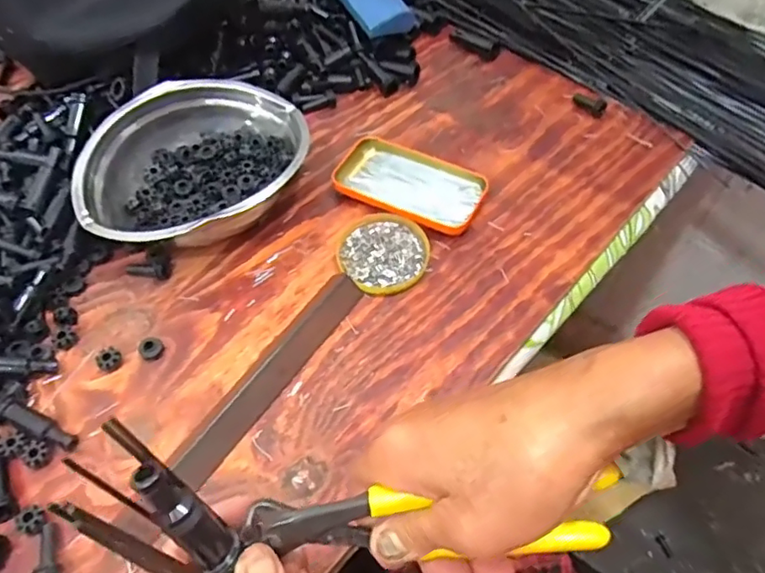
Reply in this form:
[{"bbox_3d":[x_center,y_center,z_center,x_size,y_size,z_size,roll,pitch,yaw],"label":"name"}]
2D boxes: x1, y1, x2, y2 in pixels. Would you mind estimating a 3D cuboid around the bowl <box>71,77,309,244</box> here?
[{"bbox_3d":[-0.175,-0.130,0.564,0.197,0.065,0.183,-1,56,2],"label":"bowl"}]

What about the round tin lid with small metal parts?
[{"bbox_3d":[0.000,-0.032,0.526,0.083,0.012,0.078,-1,56,2],"label":"round tin lid with small metal parts"}]

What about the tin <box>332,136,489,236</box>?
[{"bbox_3d":[0.024,-0.100,0.566,0.146,0.018,0.079,23,60,16],"label":"tin"}]

